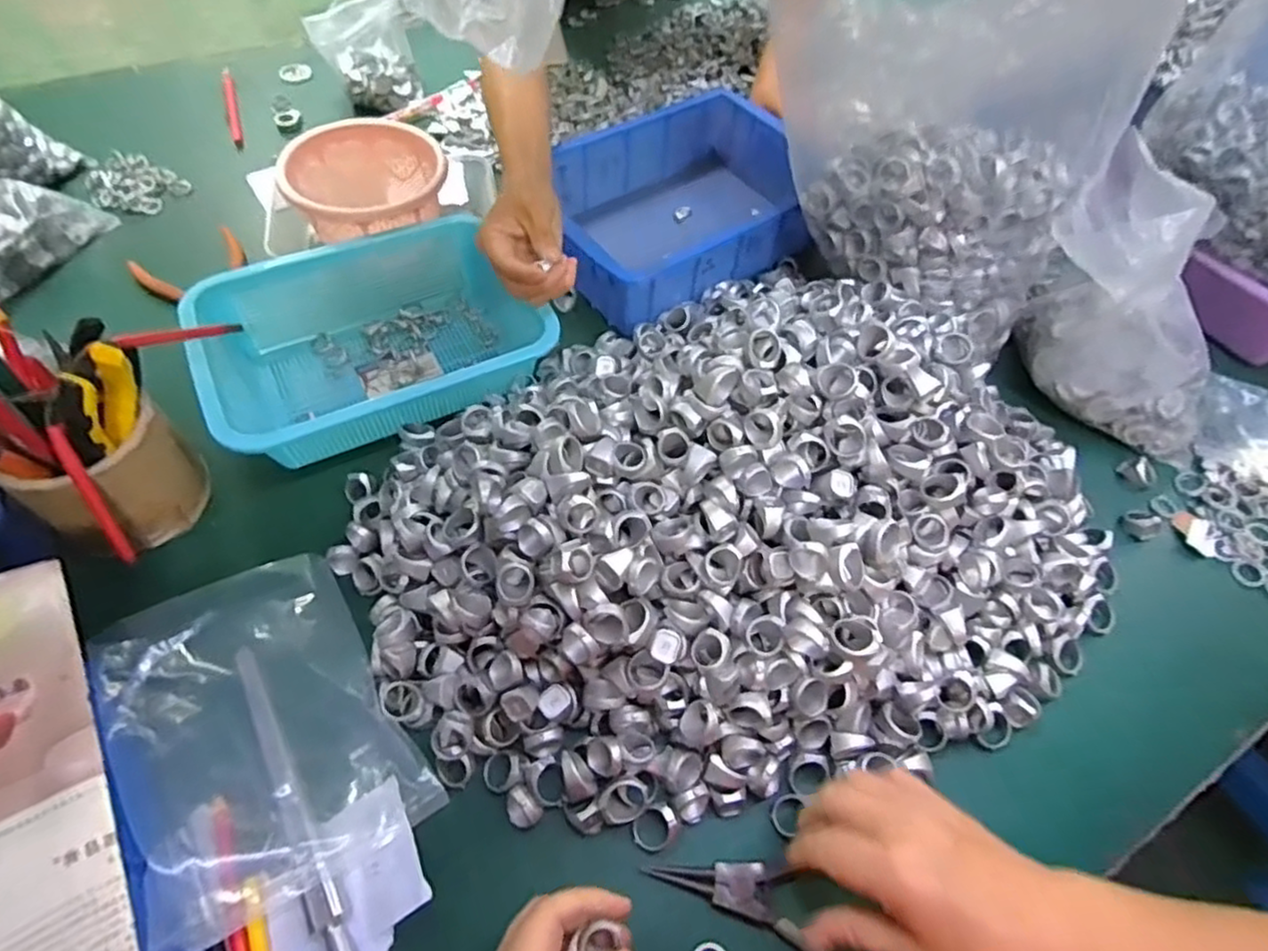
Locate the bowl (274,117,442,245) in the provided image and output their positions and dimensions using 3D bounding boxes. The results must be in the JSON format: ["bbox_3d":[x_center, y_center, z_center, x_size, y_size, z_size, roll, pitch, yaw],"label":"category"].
[{"bbox_3d":[-0.258,-0.277,0.636,0.142,0.079,0.146,1,57,-2],"label":"bowl"}]

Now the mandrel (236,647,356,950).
[{"bbox_3d":[-0.197,0.203,0.379,0.018,0.017,0.235,-28,63,-19],"label":"mandrel"}]

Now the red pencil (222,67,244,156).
[{"bbox_3d":[-0.482,-0.445,0.778,0.013,0.006,0.173,-17,60,-14],"label":"red pencil"}]

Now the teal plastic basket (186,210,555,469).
[{"bbox_3d":[-0.222,-0.120,0.558,0.255,0.078,0.182,-23,61,-17],"label":"teal plastic basket"}]

